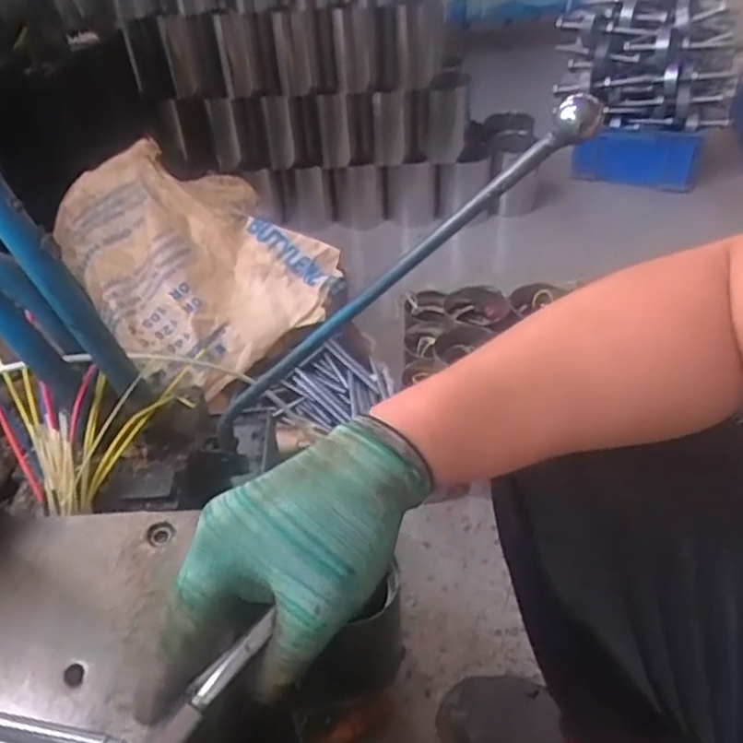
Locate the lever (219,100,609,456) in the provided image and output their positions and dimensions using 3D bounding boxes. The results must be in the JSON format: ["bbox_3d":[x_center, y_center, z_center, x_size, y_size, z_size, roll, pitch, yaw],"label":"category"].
[{"bbox_3d":[-0.010,-0.047,0.543,0.028,0.439,0.025,37,39,-21],"label":"lever"}]

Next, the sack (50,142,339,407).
[{"bbox_3d":[-0.286,-0.185,1.096,0.332,0.098,0.429,-40,77,-15],"label":"sack"}]

